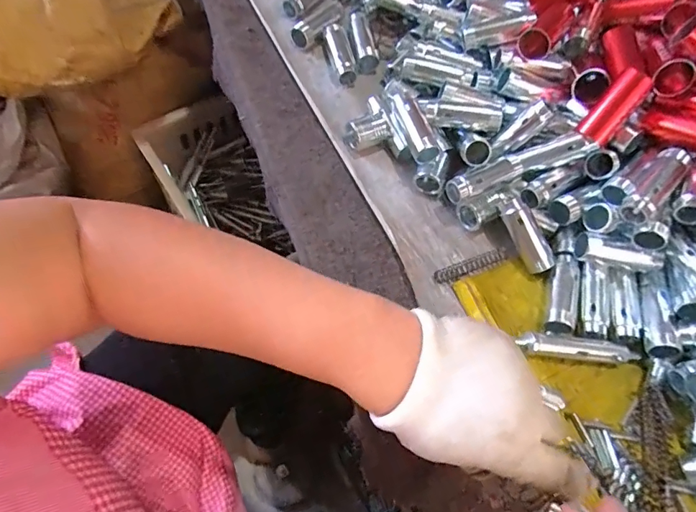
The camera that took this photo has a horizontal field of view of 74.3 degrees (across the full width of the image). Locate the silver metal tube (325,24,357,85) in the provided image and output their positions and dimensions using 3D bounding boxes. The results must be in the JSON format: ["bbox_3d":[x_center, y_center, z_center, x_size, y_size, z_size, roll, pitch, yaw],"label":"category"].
[{"bbox_3d":[-0.008,-0.220,0.495,0.025,0.017,0.076,-6,65,-9],"label":"silver metal tube"}]

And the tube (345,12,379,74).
[{"bbox_3d":[0.015,-0.235,0.505,0.026,0.024,0.079,-9,65,-11],"label":"tube"}]

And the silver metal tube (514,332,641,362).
[{"bbox_3d":[0.189,0.073,0.374,0.102,0.015,0.017,6,63,-4],"label":"silver metal tube"}]

